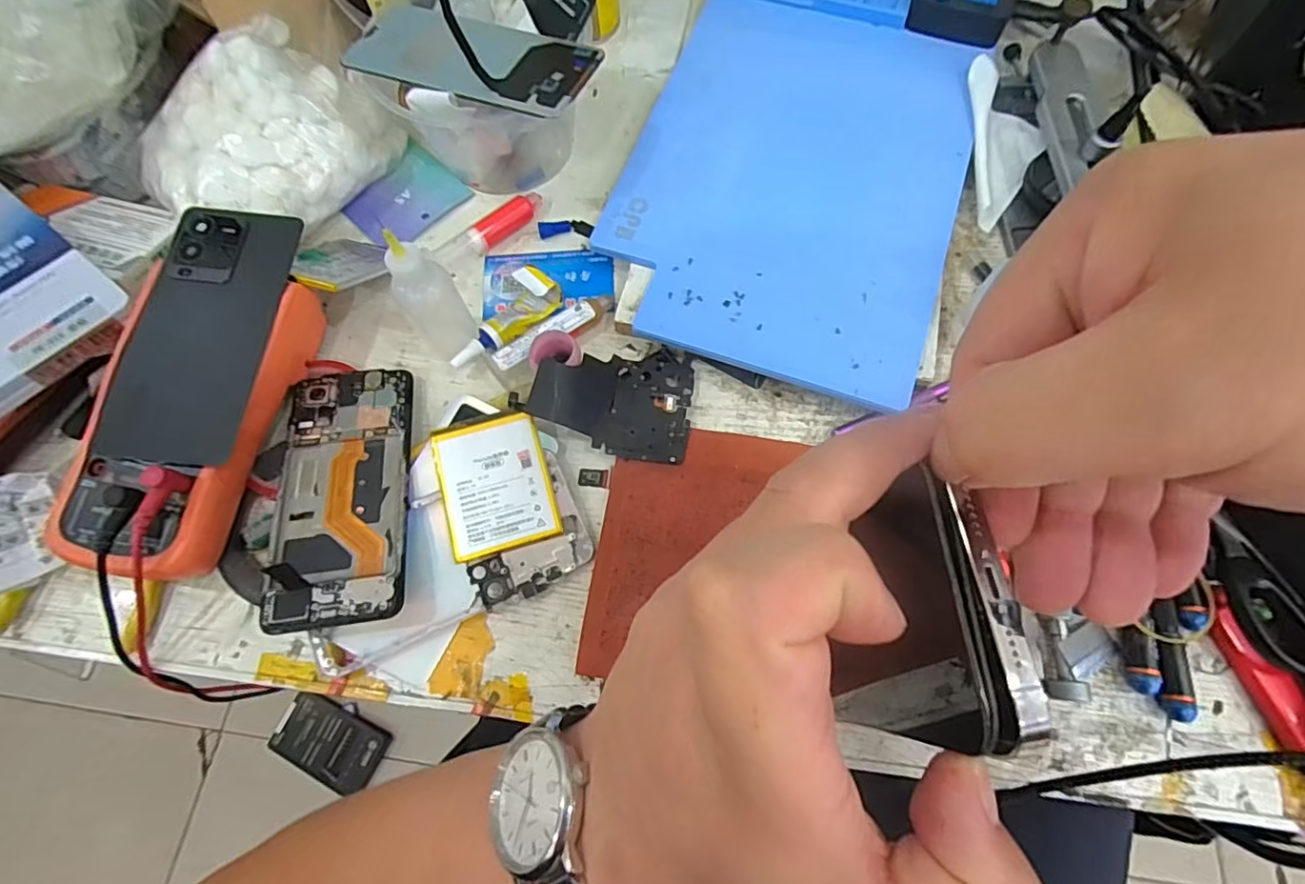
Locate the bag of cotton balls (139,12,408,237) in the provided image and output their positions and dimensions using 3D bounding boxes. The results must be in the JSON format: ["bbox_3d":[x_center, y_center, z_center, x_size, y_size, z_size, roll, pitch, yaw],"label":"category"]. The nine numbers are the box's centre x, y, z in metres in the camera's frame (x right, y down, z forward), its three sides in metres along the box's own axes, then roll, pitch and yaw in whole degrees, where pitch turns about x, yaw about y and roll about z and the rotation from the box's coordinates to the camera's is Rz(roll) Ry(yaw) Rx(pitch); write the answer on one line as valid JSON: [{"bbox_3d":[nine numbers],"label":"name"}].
[{"bbox_3d":[-0.260,-0.205,0.396,0.109,0.073,0.149,33,75,13],"label":"bag of cotton balls"}]

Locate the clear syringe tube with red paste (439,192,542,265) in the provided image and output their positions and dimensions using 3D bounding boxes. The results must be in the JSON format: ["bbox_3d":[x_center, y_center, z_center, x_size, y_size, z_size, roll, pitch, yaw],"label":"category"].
[{"bbox_3d":[-0.111,-0.149,0.412,0.080,0.015,0.015,-40,76,-10],"label":"clear syringe tube with red paste"}]

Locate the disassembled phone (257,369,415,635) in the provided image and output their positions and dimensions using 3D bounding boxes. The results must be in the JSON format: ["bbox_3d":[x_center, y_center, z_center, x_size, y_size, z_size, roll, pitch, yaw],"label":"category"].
[{"bbox_3d":[-0.176,0.026,0.336,0.070,0.011,0.153,-7,63,-4],"label":"disassembled phone"}]

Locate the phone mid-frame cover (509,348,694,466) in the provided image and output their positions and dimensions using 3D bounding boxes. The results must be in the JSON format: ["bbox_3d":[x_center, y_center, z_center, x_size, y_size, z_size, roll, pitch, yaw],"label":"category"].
[{"bbox_3d":[-0.023,-0.031,0.358,0.094,0.021,0.073,13,67,-6],"label":"phone mid-frame cover"}]

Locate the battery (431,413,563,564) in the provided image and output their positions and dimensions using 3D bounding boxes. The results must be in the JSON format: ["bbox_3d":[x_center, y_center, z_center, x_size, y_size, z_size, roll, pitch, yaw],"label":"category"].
[{"bbox_3d":[-0.091,0.024,0.339,0.060,0.009,0.078,-16,73,-3],"label":"battery"}]

